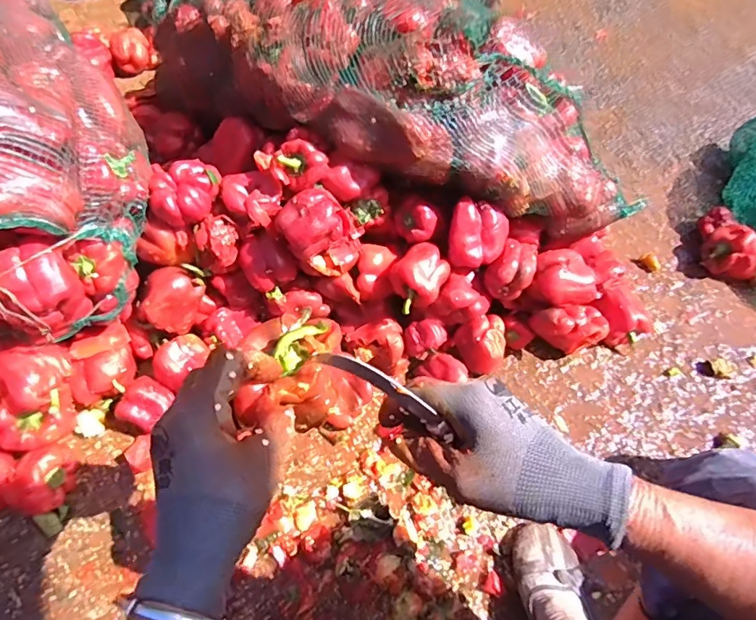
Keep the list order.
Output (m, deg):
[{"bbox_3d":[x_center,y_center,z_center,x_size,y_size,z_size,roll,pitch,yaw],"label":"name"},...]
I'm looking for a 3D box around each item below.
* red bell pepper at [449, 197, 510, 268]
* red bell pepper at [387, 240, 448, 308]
[{"bbox_3d":[0.148,-0.115,0.774,0.087,0.066,0.096,6,99,-14],"label":"red bell pepper"},{"bbox_3d":[0.060,-0.049,0.769,0.082,0.064,0.090,23,63,12],"label":"red bell pepper"}]

